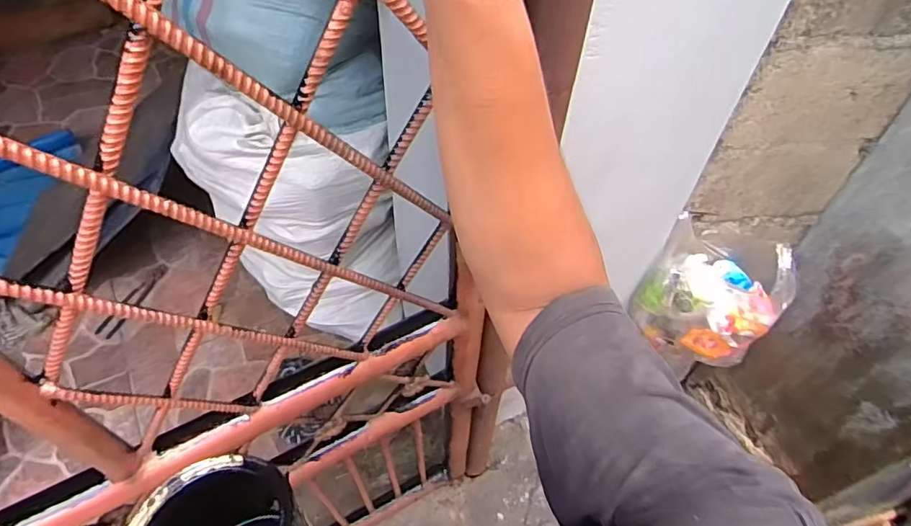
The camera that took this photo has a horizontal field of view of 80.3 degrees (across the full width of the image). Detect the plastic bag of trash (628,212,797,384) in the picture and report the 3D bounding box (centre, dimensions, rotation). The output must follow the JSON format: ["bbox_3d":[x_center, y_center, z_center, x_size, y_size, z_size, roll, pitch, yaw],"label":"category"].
[{"bbox_3d":[0.497,0.071,1.058,0.160,0.288,0.224,-36,61,-26],"label":"plastic bag of trash"}]

